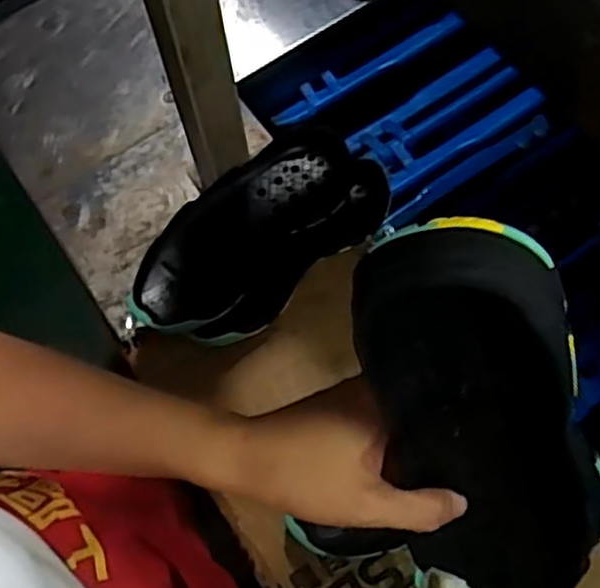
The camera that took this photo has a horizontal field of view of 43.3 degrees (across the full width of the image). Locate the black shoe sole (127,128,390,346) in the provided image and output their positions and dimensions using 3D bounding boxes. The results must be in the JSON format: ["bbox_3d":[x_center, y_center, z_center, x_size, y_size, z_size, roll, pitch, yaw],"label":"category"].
[{"bbox_3d":[-0.043,-0.044,0.679,0.245,0.069,0.116,-38,70,-12],"label":"black shoe sole"}]

